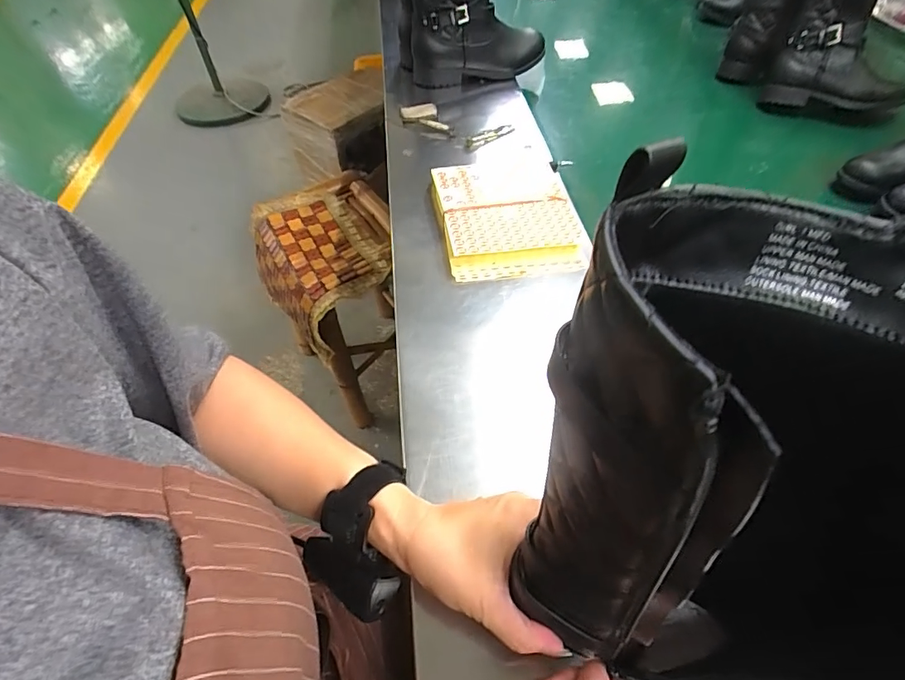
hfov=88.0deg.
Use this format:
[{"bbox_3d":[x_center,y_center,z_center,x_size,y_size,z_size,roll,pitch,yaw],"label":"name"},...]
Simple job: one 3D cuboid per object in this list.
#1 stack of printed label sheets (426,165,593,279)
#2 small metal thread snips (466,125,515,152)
[{"bbox_3d":[0.065,-0.162,0.587,0.166,0.028,0.213,-5,52,-2],"label":"stack of printed label sheets"},{"bbox_3d":[0.058,-0.317,0.725,0.092,0.013,0.025,-33,58,-22],"label":"small metal thread snips"}]

